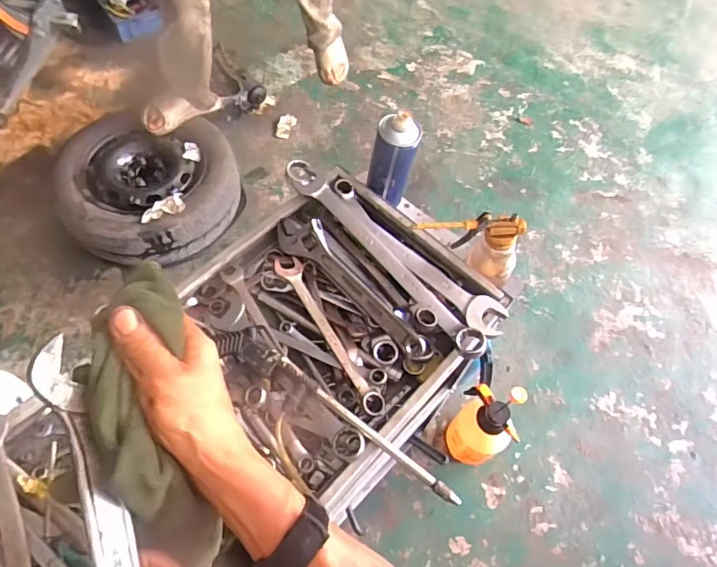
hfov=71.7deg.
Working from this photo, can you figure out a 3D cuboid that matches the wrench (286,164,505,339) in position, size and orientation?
[{"bbox_3d":[0.039,-0.061,0.725,0.402,0.021,0.057,38,64,17],"label":"wrench"}]

